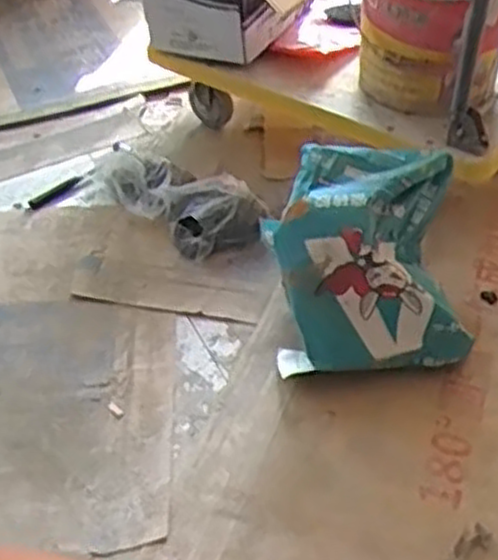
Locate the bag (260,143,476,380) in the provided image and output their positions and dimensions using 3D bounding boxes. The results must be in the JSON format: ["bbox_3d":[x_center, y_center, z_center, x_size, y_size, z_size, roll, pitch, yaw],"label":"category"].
[{"bbox_3d":[0.191,-0.021,1.299,0.315,0.289,0.261,-6,42,-6],"label":"bag"}]

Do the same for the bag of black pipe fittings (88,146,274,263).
[{"bbox_3d":[-0.153,-0.183,1.680,0.196,0.077,0.426,-32,49,-28],"label":"bag of black pipe fittings"}]

